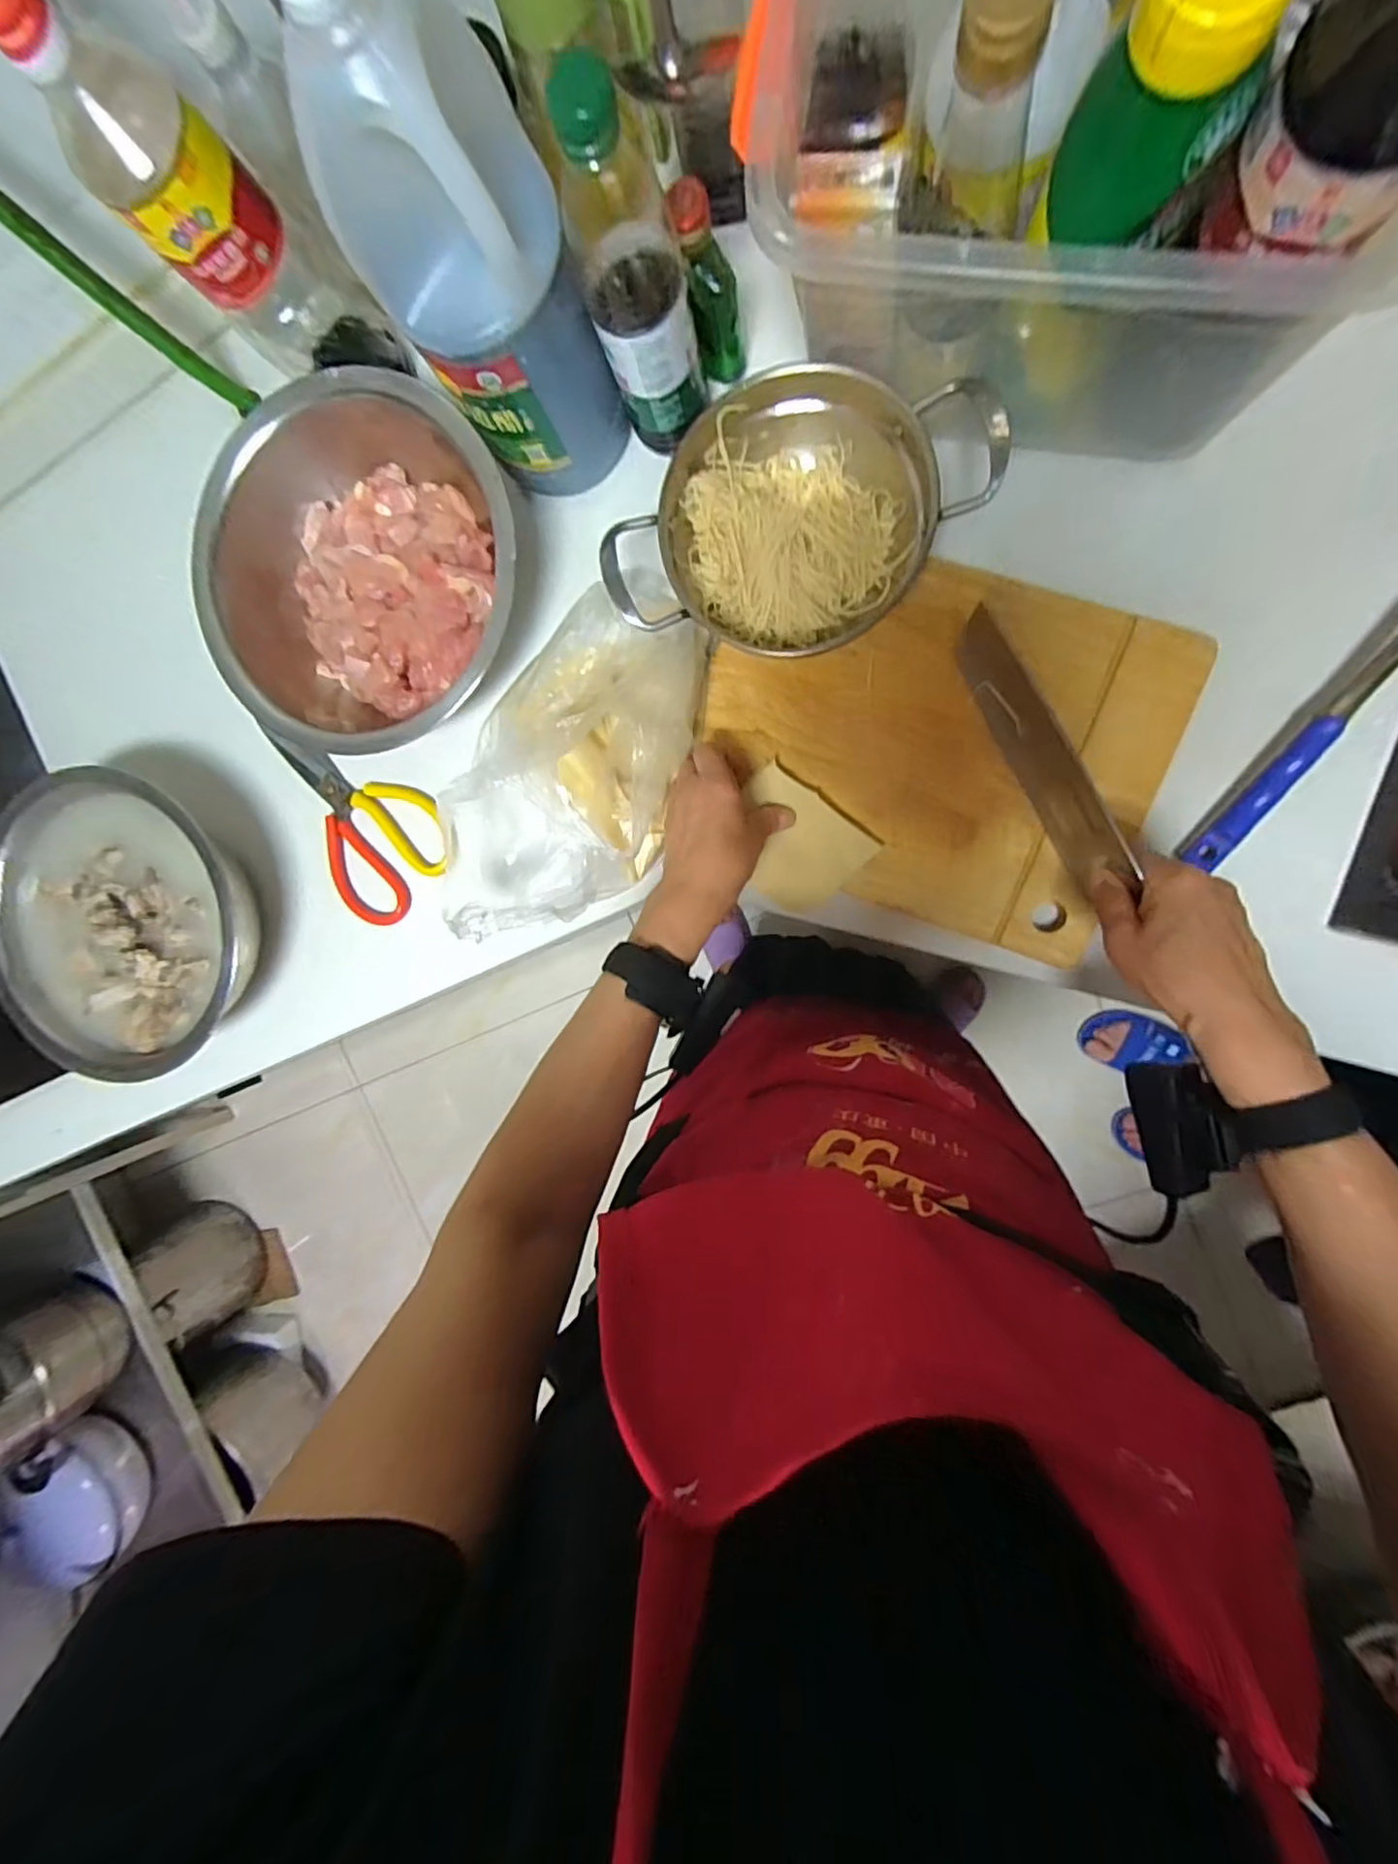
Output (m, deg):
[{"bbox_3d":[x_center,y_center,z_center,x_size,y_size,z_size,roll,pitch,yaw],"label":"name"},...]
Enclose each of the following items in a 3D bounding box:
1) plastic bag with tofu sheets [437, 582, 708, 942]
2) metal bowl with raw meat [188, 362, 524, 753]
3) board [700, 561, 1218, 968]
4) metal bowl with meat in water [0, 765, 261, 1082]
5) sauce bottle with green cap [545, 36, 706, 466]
[{"bbox_3d":[-0.093,-0.123,0.479,0.152,0.112,0.261,33,101,5],"label":"plastic bag with tofu sheets"},{"bbox_3d":[-0.261,-0.272,0.523,0.258,0.112,0.238,1,96,10],"label":"metal bowl with raw meat"},{"bbox_3d":[0.173,-0.145,0.486,0.335,0.025,0.243,21,99,7],"label":"board"},{"bbox_3d":[-0.530,-0.005,0.604,0.278,0.102,0.263,1,96,10],"label":"metal bowl with meat in water"},{"bbox_3d":[-0.039,-0.397,0.395,0.062,0.199,0.059,-15,93,11],"label":"sauce bottle with green cap"}]

